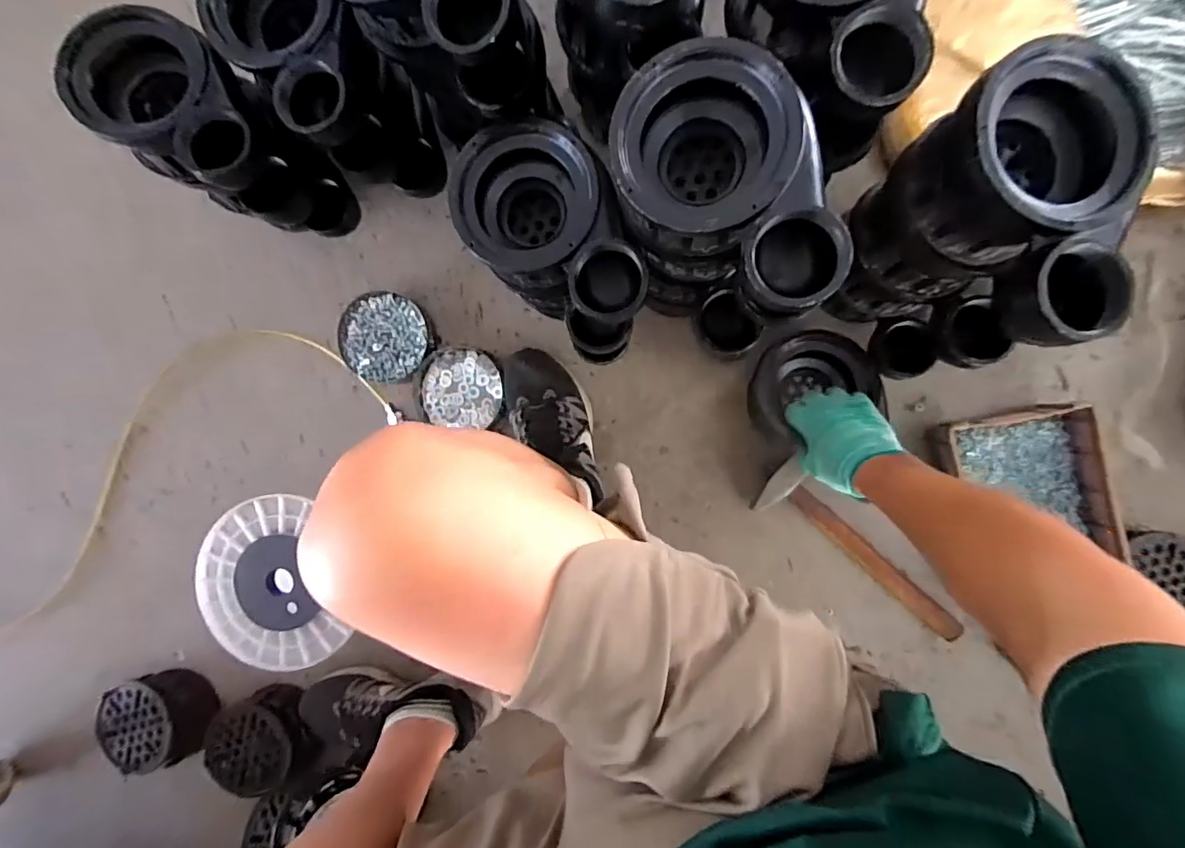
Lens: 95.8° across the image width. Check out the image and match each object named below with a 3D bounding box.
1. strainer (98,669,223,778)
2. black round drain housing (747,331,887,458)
[{"bbox_3d":[-0.665,0.445,0.815,0.116,0.088,0.136,-14,89,4],"label":"strainer"},{"bbox_3d":[0.271,-0.044,0.691,0.137,0.108,0.130,0,90,5],"label":"black round drain housing"}]

